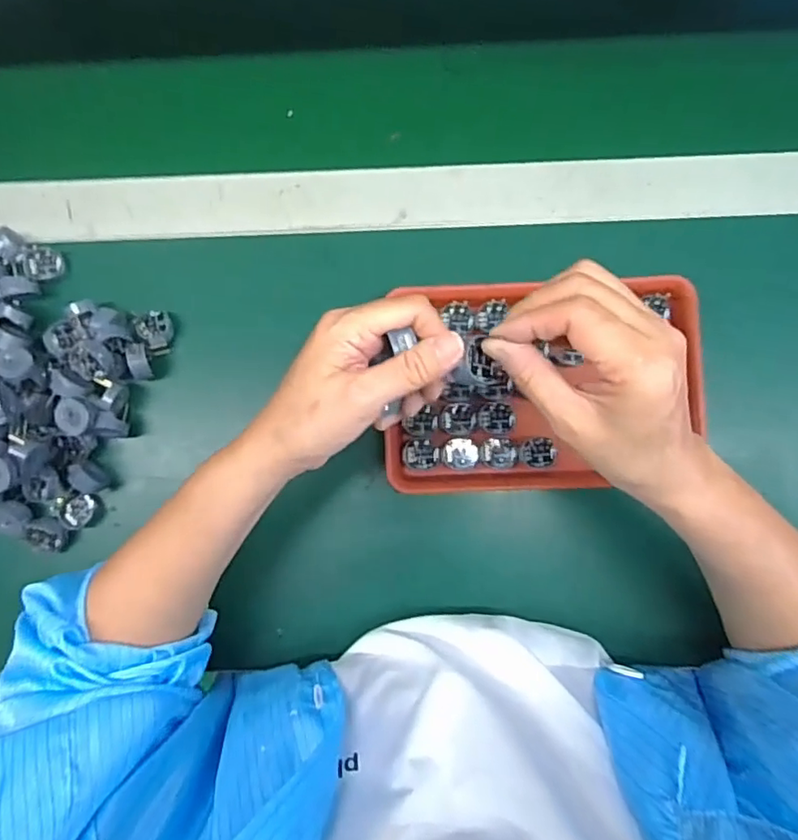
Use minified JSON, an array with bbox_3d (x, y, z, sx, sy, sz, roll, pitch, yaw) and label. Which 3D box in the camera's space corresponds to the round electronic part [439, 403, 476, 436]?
[{"bbox_3d":[0.046,-0.001,0.447,0.028,0.004,0.025,4,84,3],"label":"round electronic part"}]

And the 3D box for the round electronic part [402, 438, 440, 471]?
[{"bbox_3d":[0.017,0.027,0.448,0.028,0.004,0.022,11,85,3],"label":"round electronic part"}]

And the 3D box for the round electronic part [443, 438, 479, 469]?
[{"bbox_3d":[0.047,0.026,0.448,0.027,0.004,0.023,4,84,3],"label":"round electronic part"}]

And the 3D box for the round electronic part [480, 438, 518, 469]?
[{"bbox_3d":[0.077,0.026,0.445,0.027,0.004,0.023,6,84,3],"label":"round electronic part"}]

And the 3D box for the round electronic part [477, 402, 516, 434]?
[{"bbox_3d":[0.075,-0.001,0.447,0.028,0.004,0.023,5,84,3],"label":"round electronic part"}]

